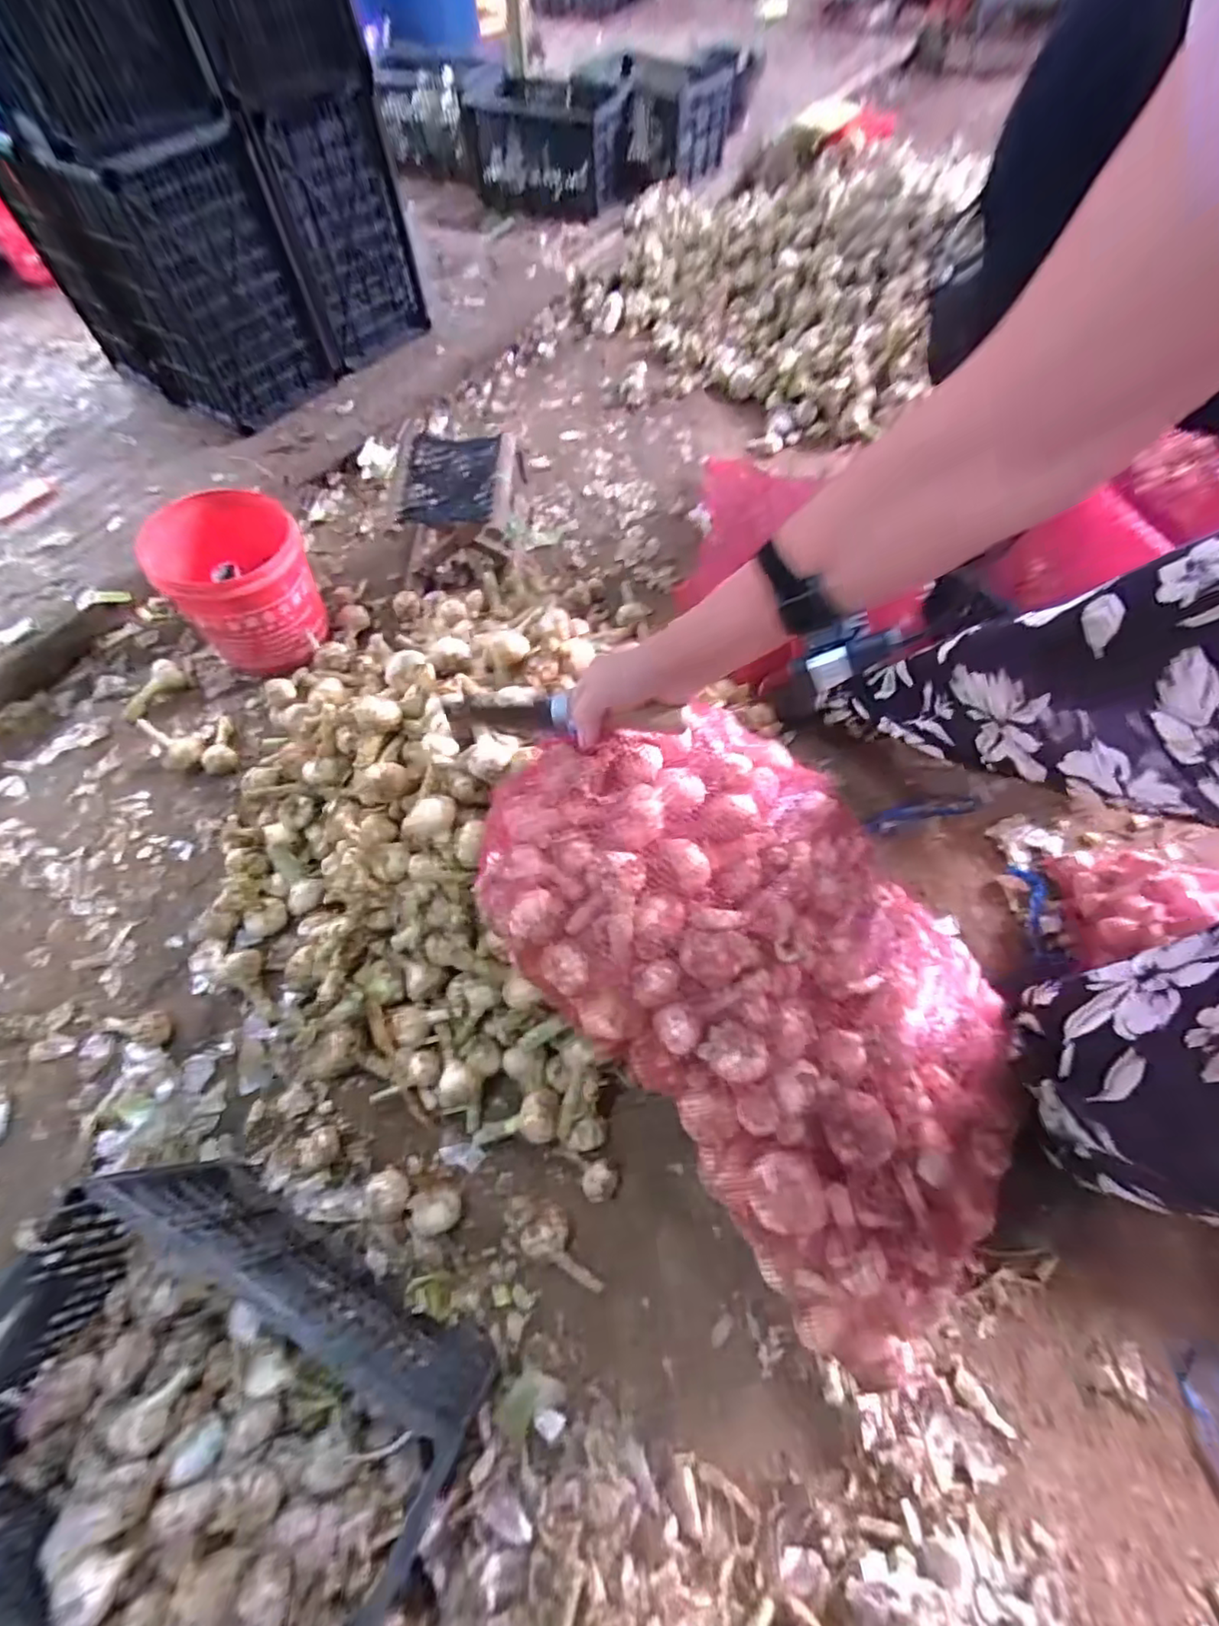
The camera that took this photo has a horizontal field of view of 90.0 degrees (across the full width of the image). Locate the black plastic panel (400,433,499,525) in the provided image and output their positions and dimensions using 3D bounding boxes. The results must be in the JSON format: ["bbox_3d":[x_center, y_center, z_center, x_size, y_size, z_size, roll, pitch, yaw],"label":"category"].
[{"bbox_3d":[-0.290,-0.613,1.114,0.162,0.067,0.164,-1,61,-1],"label":"black plastic panel"}]

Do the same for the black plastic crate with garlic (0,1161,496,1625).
[{"bbox_3d":[-0.372,0.572,0.551,0.413,0.189,0.282,25,64,13],"label":"black plastic crate with garlic"}]

